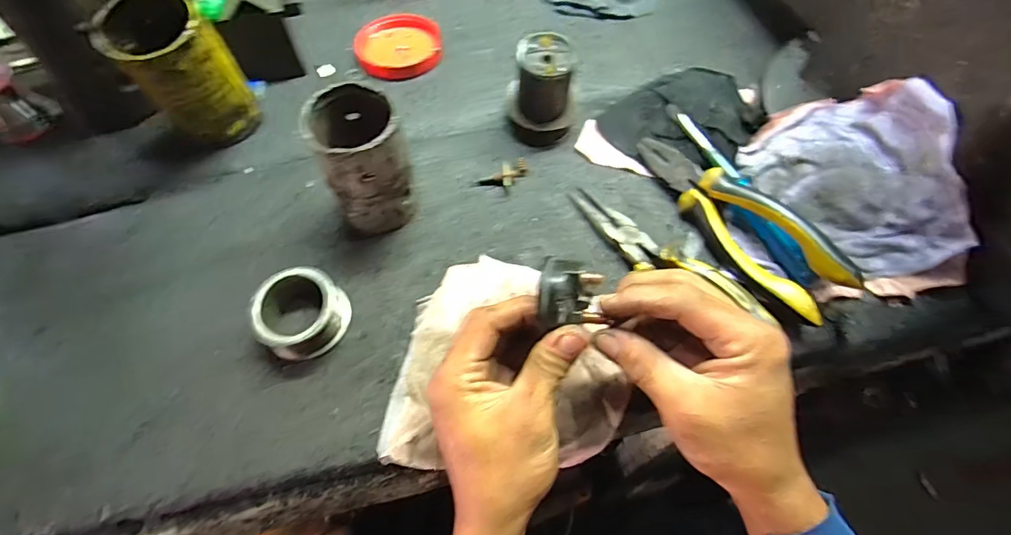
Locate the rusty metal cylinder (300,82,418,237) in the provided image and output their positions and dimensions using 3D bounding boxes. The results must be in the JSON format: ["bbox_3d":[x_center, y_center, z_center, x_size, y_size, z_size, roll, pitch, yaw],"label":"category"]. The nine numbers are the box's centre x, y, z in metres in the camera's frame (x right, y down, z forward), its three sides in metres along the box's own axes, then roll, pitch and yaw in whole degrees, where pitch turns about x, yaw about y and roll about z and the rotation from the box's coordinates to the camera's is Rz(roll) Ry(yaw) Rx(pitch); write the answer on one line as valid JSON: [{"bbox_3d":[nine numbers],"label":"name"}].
[{"bbox_3d":[-0.110,-0.082,0.388,0.063,0.111,0.074,-21,61,-11],"label":"rusty metal cylinder"}]

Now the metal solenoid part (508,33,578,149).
[{"bbox_3d":[0.035,-0.162,0.449,0.068,0.079,0.053,4,60,4],"label":"metal solenoid part"}]

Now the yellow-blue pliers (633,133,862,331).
[{"bbox_3d":[0.180,-0.042,0.391,0.057,0.022,0.196,-51,55,19],"label":"yellow-blue pliers"}]

